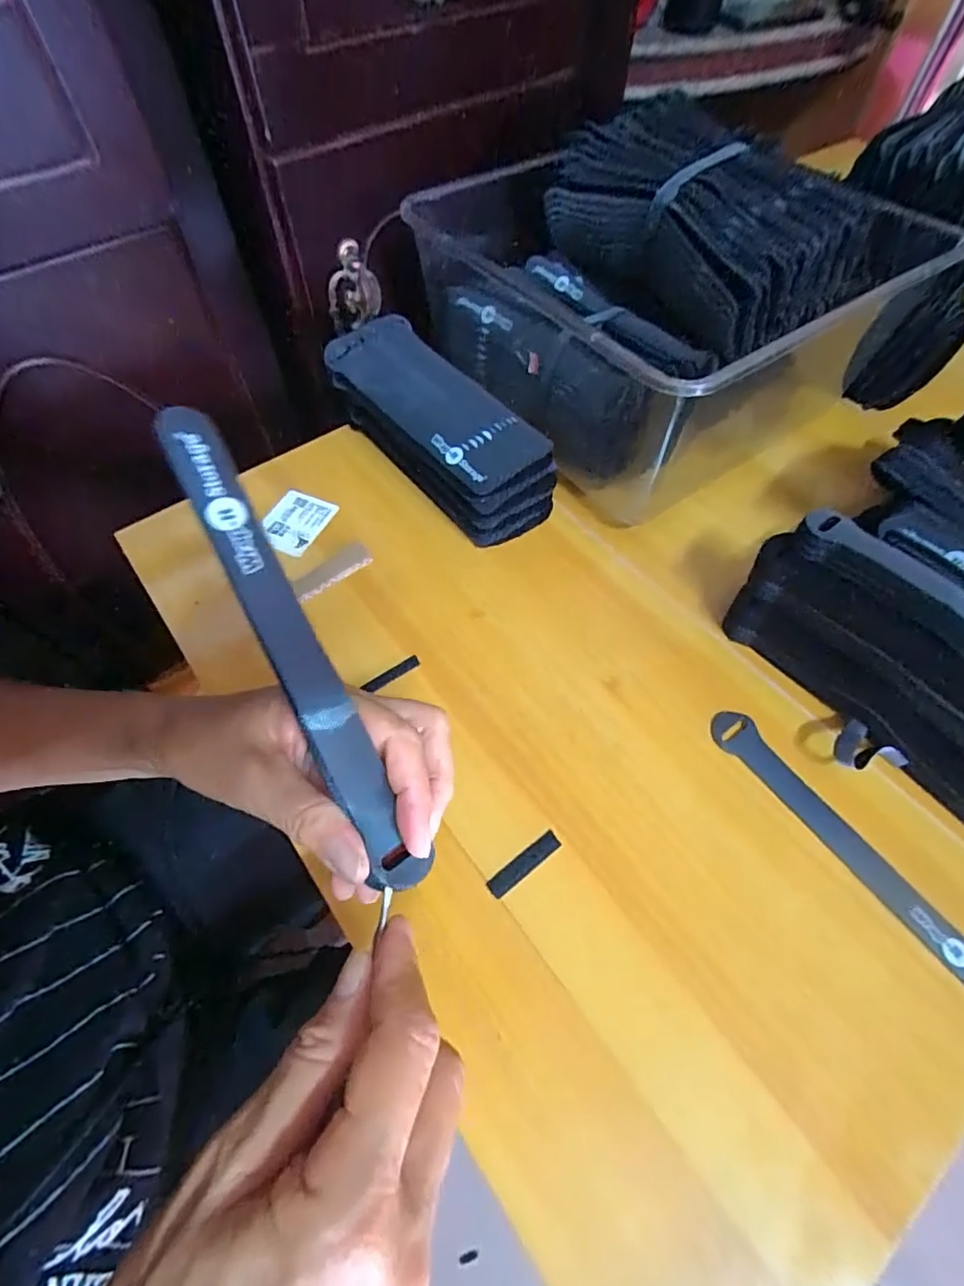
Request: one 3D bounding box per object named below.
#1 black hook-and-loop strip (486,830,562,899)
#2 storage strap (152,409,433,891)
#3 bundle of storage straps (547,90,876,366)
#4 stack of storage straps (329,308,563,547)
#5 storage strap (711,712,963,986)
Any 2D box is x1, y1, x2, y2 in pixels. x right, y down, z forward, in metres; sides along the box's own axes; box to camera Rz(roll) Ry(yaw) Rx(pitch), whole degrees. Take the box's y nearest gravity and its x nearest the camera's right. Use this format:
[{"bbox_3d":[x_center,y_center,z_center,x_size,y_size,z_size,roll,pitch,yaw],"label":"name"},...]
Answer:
[{"bbox_3d":[0.024,0.123,0.304,0.047,0.004,0.011,-33,65,-19],"label":"black hook-and-loop strip"},{"bbox_3d":[-0.072,0.004,0.209,0.021,0.008,0.195,-26,92,-16],"label":"storage strap"},{"bbox_3d":[0.173,-0.326,0.420,0.134,0.091,0.220,-30,64,-17],"label":"bundle of storage straps"},{"bbox_3d":[-0.038,-0.171,0.449,0.090,0.072,0.215,-37,66,-20],"label":"stack of storage straps"},{"bbox_3d":[0.211,0.118,0.309,0.026,0.006,0.200,-27,61,-25],"label":"storage strap"}]

